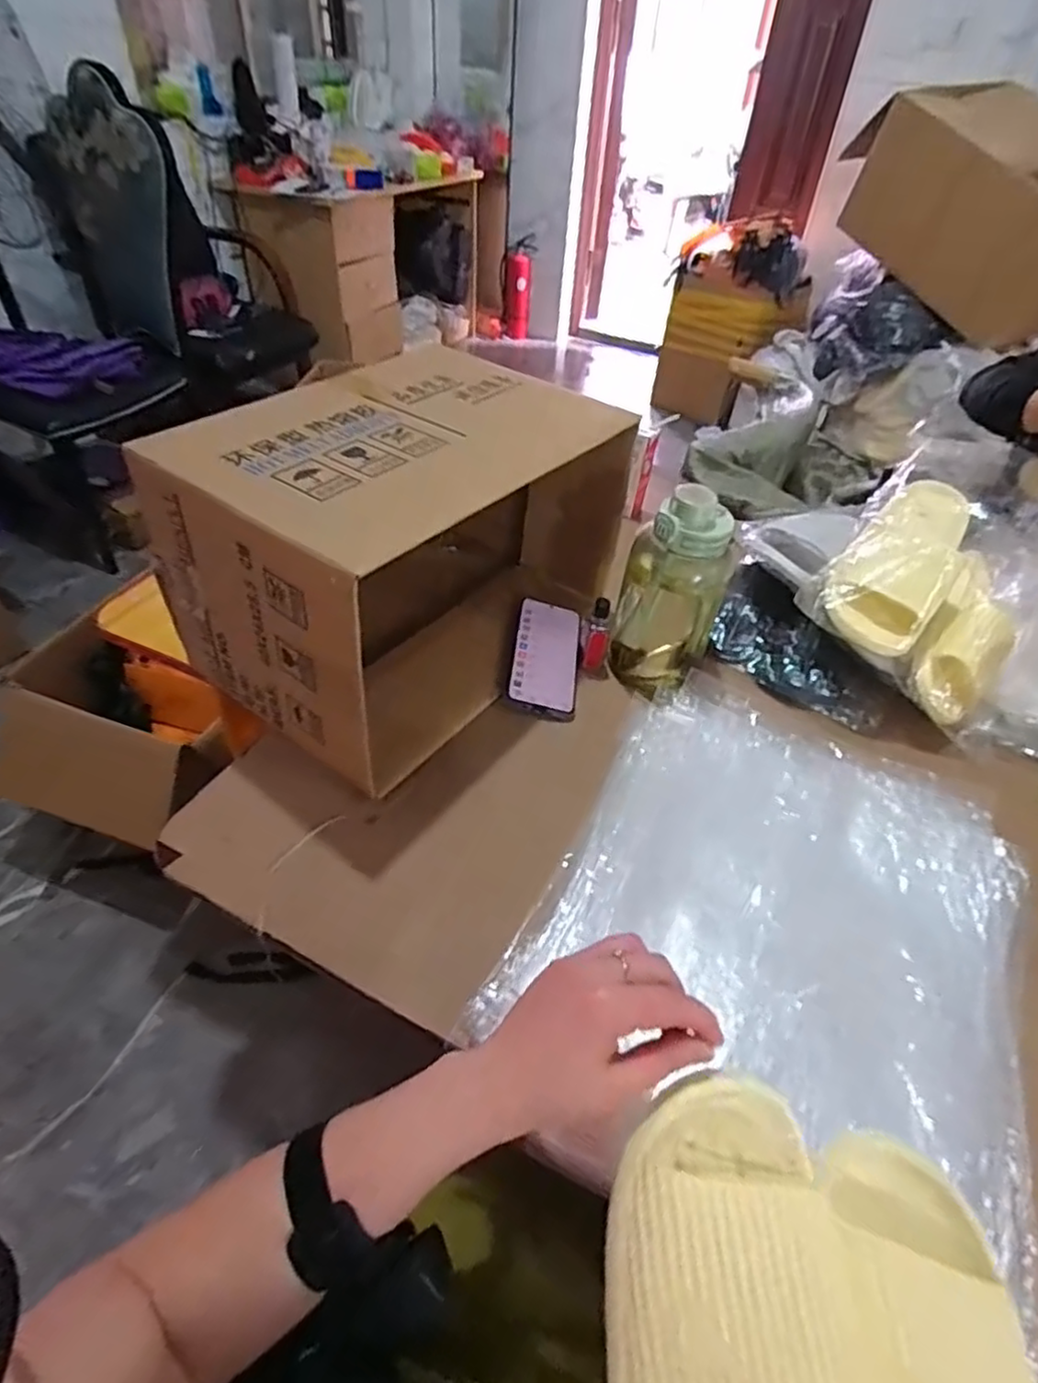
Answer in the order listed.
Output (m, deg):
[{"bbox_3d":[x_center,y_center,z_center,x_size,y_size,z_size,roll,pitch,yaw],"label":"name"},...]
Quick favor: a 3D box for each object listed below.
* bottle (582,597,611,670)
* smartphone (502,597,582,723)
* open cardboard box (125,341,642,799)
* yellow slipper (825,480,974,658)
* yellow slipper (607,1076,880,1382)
[{"bbox_3d":[0.087,-0.062,0.738,0.027,0.084,0.032,8,45,4],"label":"bottle"},{"bbox_3d":[0.030,-0.039,0.745,0.077,0.006,0.166,14,49,-4],"label":"smartphone"},{"bbox_3d":[-0.124,-0.157,0.715,0.296,0.259,0.434,29,49,23],"label":"open cardboard box"},{"bbox_3d":[0.425,-0.155,0.730,0.102,0.063,0.244,26,65,27],"label":"yellow slipper"},{"bbox_3d":[0.093,0.325,0.299,0.108,0.070,0.257,8,64,8],"label":"yellow slipper"}]

